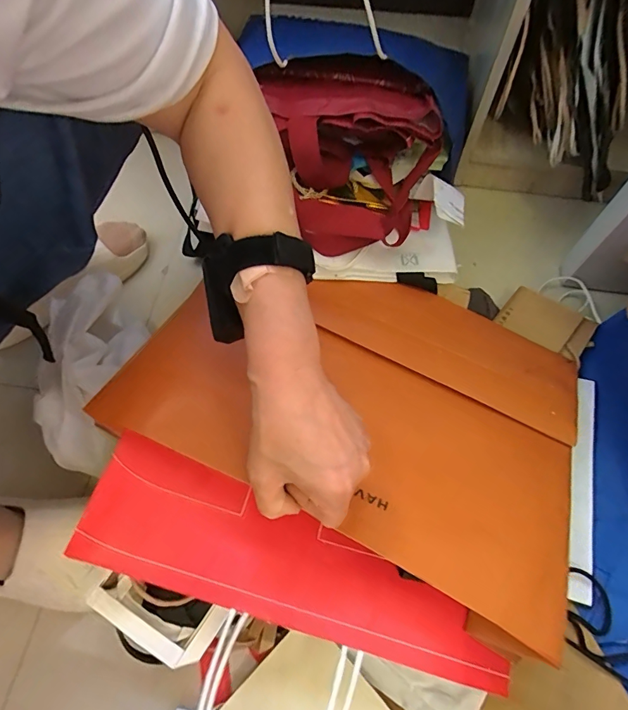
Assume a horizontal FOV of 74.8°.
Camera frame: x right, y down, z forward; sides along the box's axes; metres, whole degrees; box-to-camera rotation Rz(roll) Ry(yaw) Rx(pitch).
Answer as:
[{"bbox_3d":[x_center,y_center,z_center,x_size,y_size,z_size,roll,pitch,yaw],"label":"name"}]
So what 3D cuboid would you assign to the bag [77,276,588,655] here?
[{"bbox_3d":[0.054,0.026,0.410,0.410,0.026,0.311,26,50,8],"label":"bag"}]

